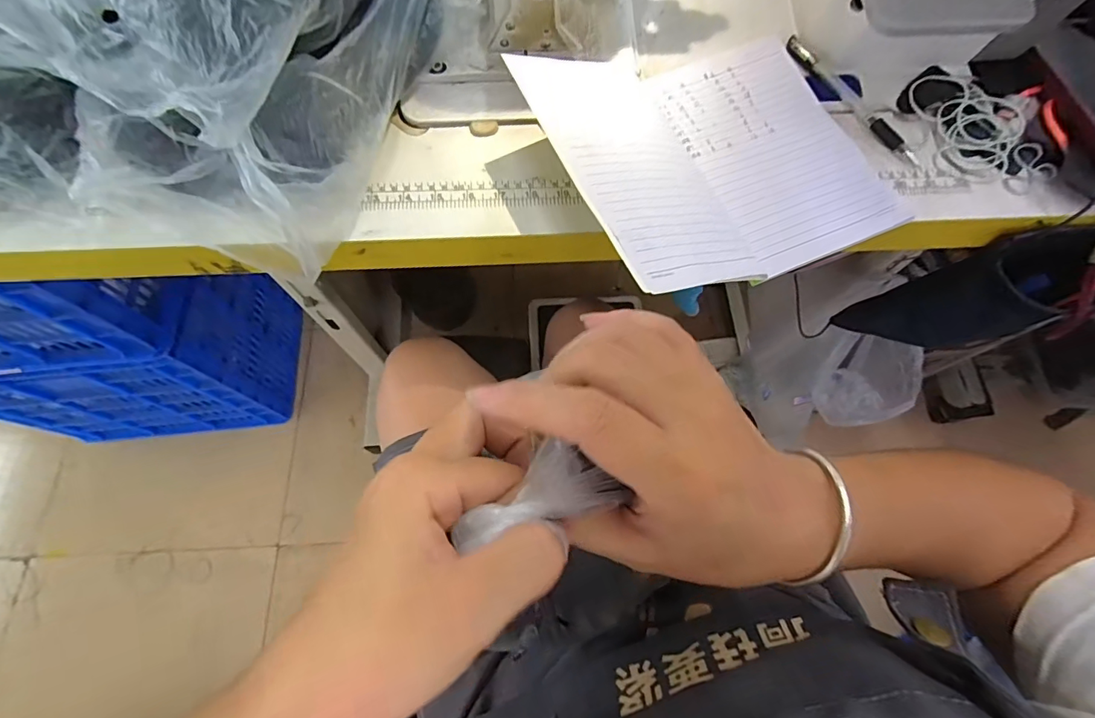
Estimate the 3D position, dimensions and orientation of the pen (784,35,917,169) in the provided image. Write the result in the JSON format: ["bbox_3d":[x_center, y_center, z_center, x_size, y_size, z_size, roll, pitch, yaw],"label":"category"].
[{"bbox_3d":[0.263,-0.226,0.414,0.018,0.011,0.155,-30,72,-13],"label":"pen"}]

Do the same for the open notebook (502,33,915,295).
[{"bbox_3d":[0.126,-0.172,0.364,0.260,0.064,0.225,-22,70,-10],"label":"open notebook"}]

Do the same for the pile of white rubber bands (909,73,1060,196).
[{"bbox_3d":[0.366,-0.194,0.406,0.076,0.015,0.123,-16,69,-8],"label":"pile of white rubber bands"}]

